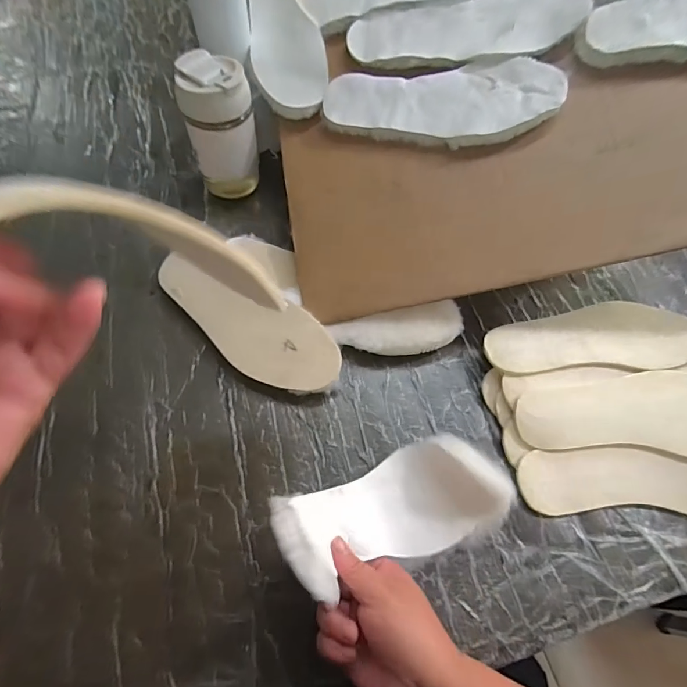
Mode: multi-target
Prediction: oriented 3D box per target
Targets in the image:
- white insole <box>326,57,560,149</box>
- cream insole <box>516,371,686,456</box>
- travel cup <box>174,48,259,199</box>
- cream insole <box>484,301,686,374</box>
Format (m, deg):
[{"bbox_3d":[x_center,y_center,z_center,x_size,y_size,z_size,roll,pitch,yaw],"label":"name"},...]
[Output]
[{"bbox_3d":[0.102,-0.262,0.454,0.249,0.013,0.090,0,88,12],"label":"white insole"},{"bbox_3d":[0.307,0.070,0.431,0.251,0.010,0.085,3,66,-1],"label":"cream insole"},{"bbox_3d":[-0.151,-0.260,0.517,0.083,0.154,0.067,-10,61,-10],"label":"travel cup"},{"bbox_3d":[0.283,-0.008,0.466,0.247,0.019,0.081,-1,60,-5],"label":"cream insole"}]

